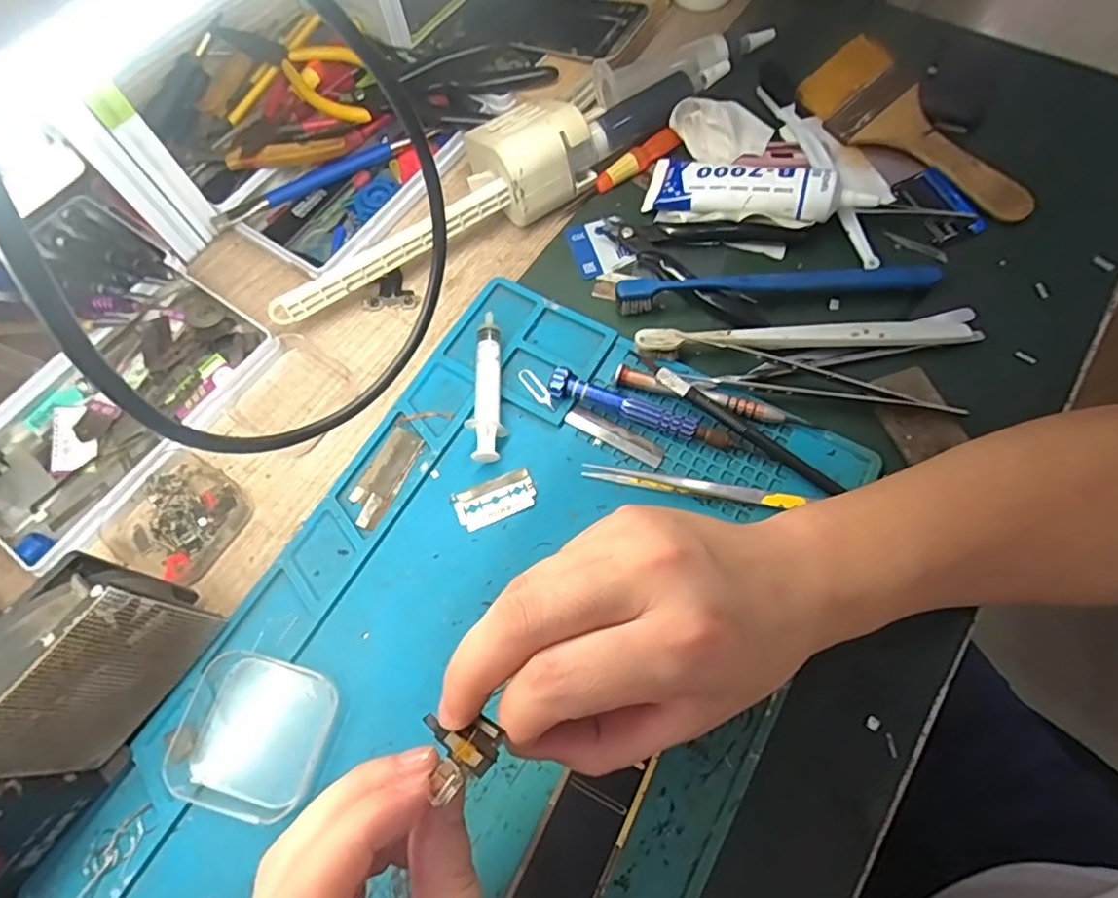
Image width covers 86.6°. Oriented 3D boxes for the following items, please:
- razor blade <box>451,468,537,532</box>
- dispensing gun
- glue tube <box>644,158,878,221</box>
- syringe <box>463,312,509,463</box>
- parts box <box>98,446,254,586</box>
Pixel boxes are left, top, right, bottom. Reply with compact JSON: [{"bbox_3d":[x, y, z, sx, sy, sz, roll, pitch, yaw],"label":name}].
[{"bbox_3d":[-0.034,0.027,0.316,0.043,0.004,0.022,-22,68,-6],"label":"razor blade"},{"bbox_3d":[-0.014,-0.194,0.380,0.380,0.048,0.065,-35,70,-11],"label":"dispensing gun"},{"bbox_3d":[0.122,-0.161,0.368,0.132,0.030,0.043,19,70,11],"label":"glue tube"},{"bbox_3d":[-0.041,-0.034,0.335,0.019,0.013,0.090,-5,67,1],"label":"syringe"},{"bbox_3d":[-0.208,0.037,0.322,0.065,0.022,0.063,32,73,15],"label":"parts box"}]

